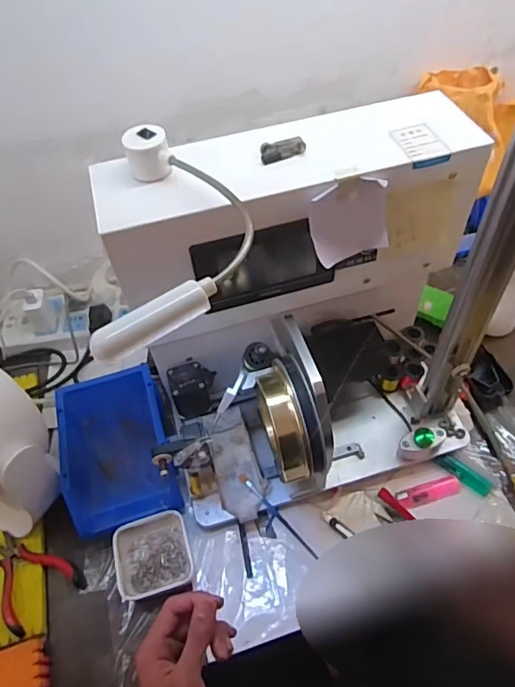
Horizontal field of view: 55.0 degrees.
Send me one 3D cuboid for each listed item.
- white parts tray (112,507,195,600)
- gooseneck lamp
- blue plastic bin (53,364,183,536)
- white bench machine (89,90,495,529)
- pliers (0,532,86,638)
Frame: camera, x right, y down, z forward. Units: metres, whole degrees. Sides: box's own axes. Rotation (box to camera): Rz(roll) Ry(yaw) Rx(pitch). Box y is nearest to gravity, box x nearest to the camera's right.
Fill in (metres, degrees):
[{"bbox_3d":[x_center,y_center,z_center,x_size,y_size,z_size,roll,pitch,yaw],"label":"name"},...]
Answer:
[{"bbox_3d":[-0.118,0.237,0.558,0.080,0.025,0.077,-16,53,-7],"label":"white parts tray"},{"bbox_3d":[-0.056,-0.085,0.363,0.100,0.029,0.229,-6,52,1],"label":"gooseneck lamp"},{"bbox_3d":[-0.171,0.130,0.615,0.126,0.075,0.185,-16,53,-7],"label":"blue plastic bin"},{"bbox_3d":[0.056,-0.009,0.520,0.341,0.333,0.244,-16,53,-7],"label":"white bench machine"},{"bbox_3d":[-0.262,0.260,0.569,0.083,0.010,0.111,-36,58,-21],"label":"pliers"}]

